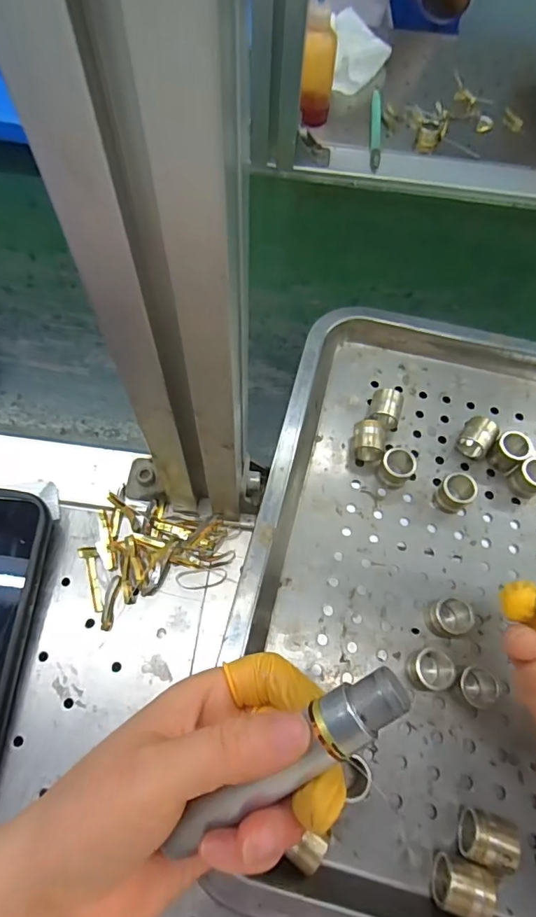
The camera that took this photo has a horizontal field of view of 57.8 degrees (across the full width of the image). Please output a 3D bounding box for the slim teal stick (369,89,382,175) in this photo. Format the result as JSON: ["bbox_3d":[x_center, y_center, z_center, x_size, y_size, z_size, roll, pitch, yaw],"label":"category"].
[{"bbox_3d":[0.104,-0.316,0.468,0.011,0.012,0.108,6,64,-1],"label":"slim teal stick"}]

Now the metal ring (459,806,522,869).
[{"bbox_3d":[0.101,0.175,0.224,0.020,0.021,0.020,15,64,3],"label":"metal ring"}]

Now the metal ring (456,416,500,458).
[{"bbox_3d":[0.135,-0.013,0.315,0.020,0.019,0.023,37,67,13],"label":"metal ring"}]

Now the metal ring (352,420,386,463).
[{"bbox_3d":[0.064,-0.011,0.313,0.020,0.017,0.026,7,64,0],"label":"metal ring"}]

